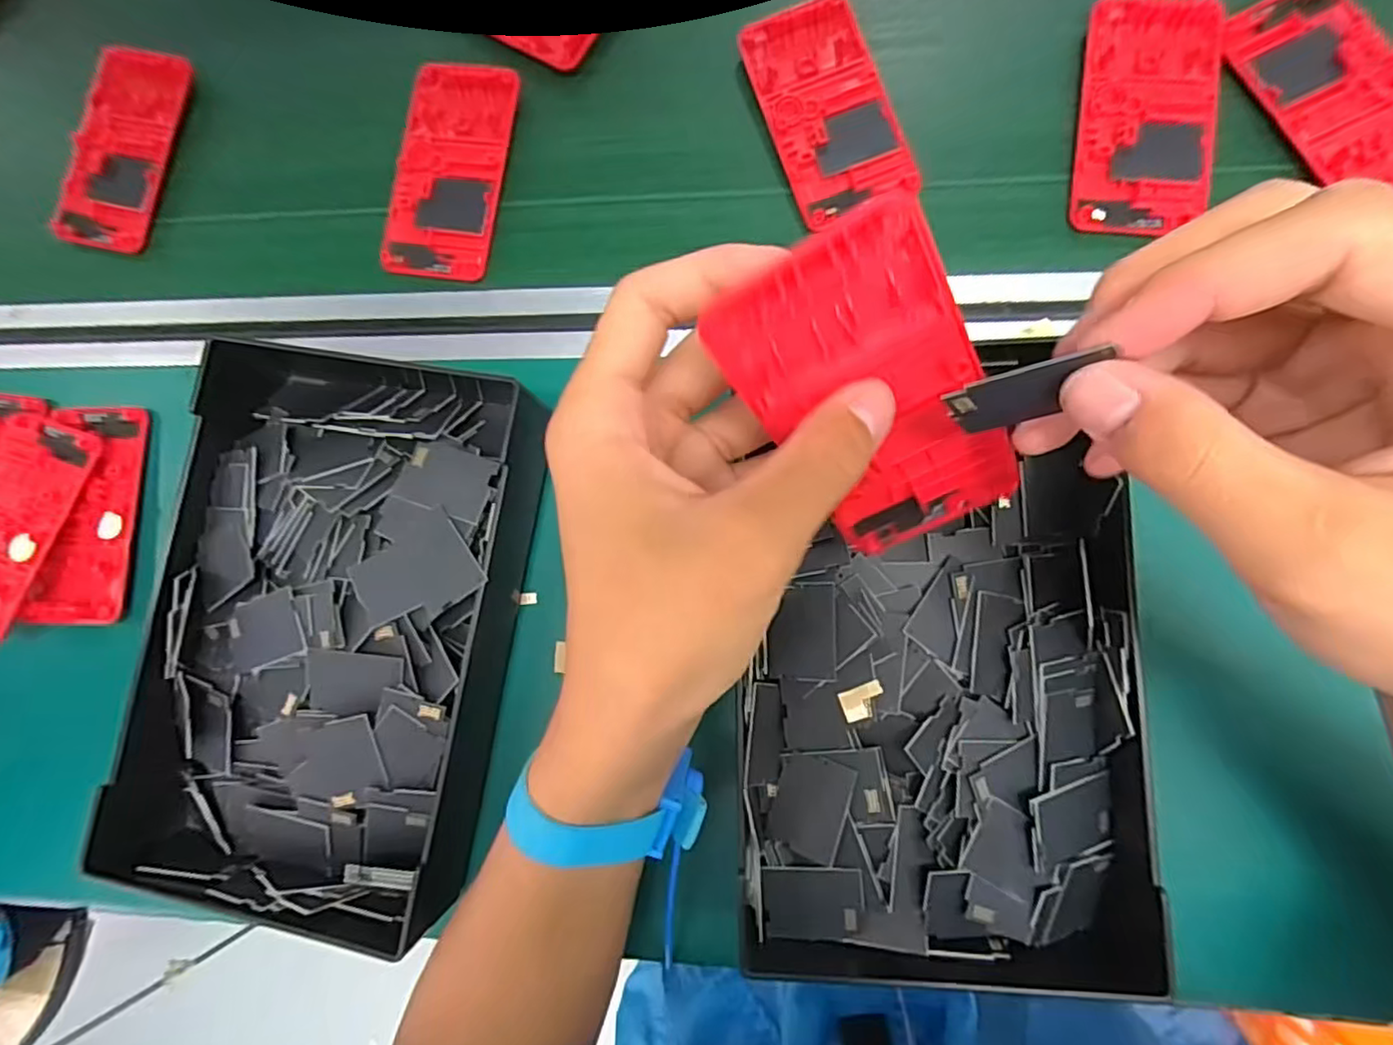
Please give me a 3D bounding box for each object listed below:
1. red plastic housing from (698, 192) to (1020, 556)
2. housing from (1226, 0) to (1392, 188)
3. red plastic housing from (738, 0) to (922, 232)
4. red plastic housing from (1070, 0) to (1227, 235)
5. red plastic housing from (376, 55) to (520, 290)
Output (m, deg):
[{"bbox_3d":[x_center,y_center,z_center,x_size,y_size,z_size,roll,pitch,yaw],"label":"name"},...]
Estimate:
[{"bbox_3d":[0.057,-0.032,0.198,0.061,0.118,0.013,-25,44,22],"label":"red plastic housing"},{"bbox_3d":[0.312,-0.208,0.314,0.061,0.010,0.120,-29,80,2],"label":"housing"},{"bbox_3d":[0.069,-0.218,0.344,0.061,0.012,0.120,-19,80,4],"label":"red plastic housing"},{"bbox_3d":[0.224,-0.201,0.321,0.060,0.010,0.122,9,83,8],"label":"red plastic housing"},{"bbox_3d":[-0.139,-0.196,0.364,0.064,0.012,0.121,10,85,8],"label":"red plastic housing"}]

